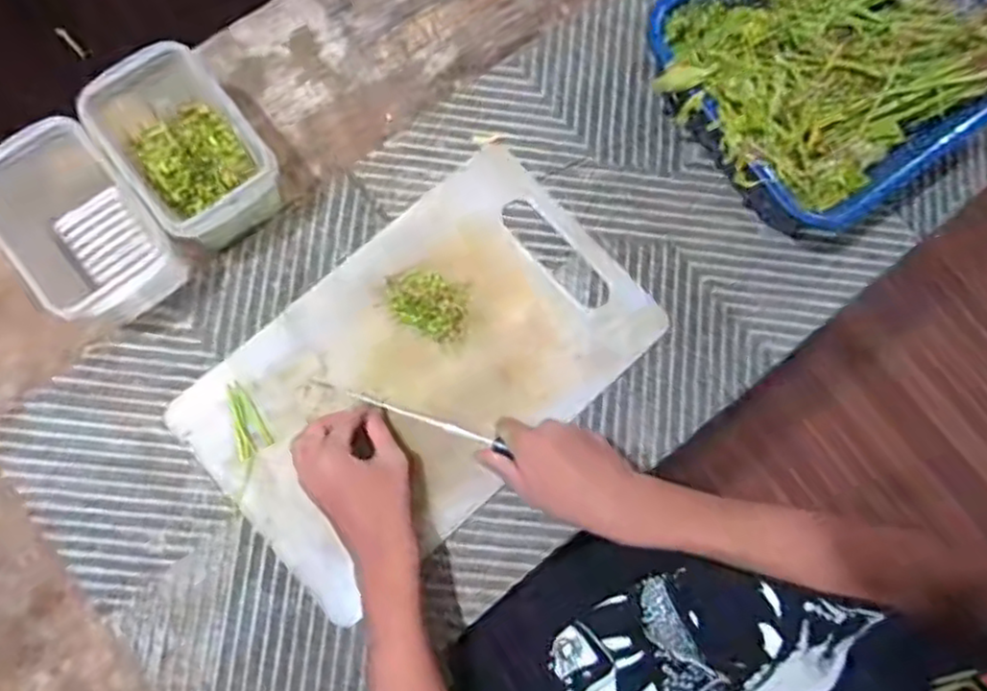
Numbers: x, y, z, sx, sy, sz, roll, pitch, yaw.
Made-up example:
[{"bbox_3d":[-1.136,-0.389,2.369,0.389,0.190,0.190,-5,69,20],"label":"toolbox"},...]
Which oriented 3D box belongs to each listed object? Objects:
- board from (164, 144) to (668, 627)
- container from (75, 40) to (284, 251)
[{"bbox_3d":[-0.062,0.019,0.634,0.395,0.017,0.243,-41,81,-9],"label":"board"},{"bbox_3d":[-0.269,-0.170,0.625,0.102,0.095,0.180,-38,81,-9],"label":"container"}]

